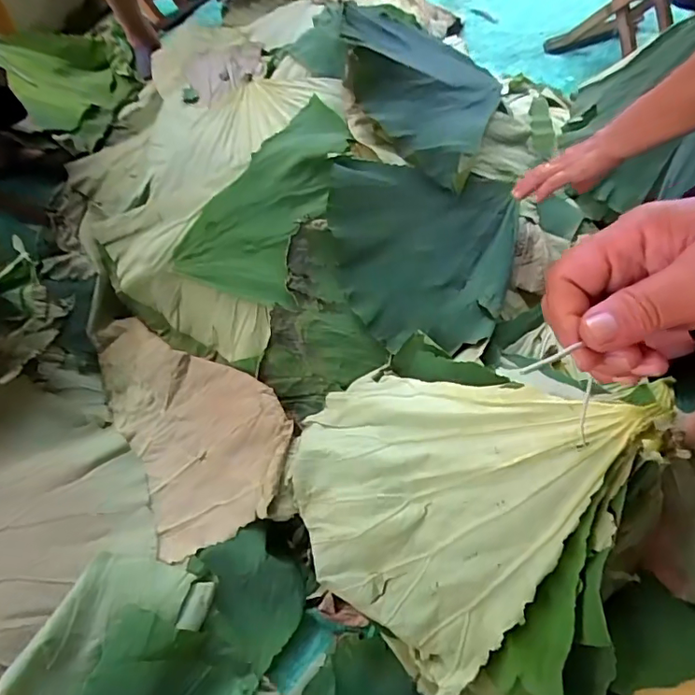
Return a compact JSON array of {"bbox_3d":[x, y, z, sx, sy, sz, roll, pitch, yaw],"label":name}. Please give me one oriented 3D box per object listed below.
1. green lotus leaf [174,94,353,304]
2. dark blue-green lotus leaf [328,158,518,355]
[{"bbox_3d":[-0.089,-0.215,0.741,0.178,0.048,0.324,27,80,19],"label":"green lotus leaf"},{"bbox_3d":[0.127,-0.138,0.724,0.290,0.114,0.247,-10,57,-4],"label":"dark blue-green lotus leaf"}]

